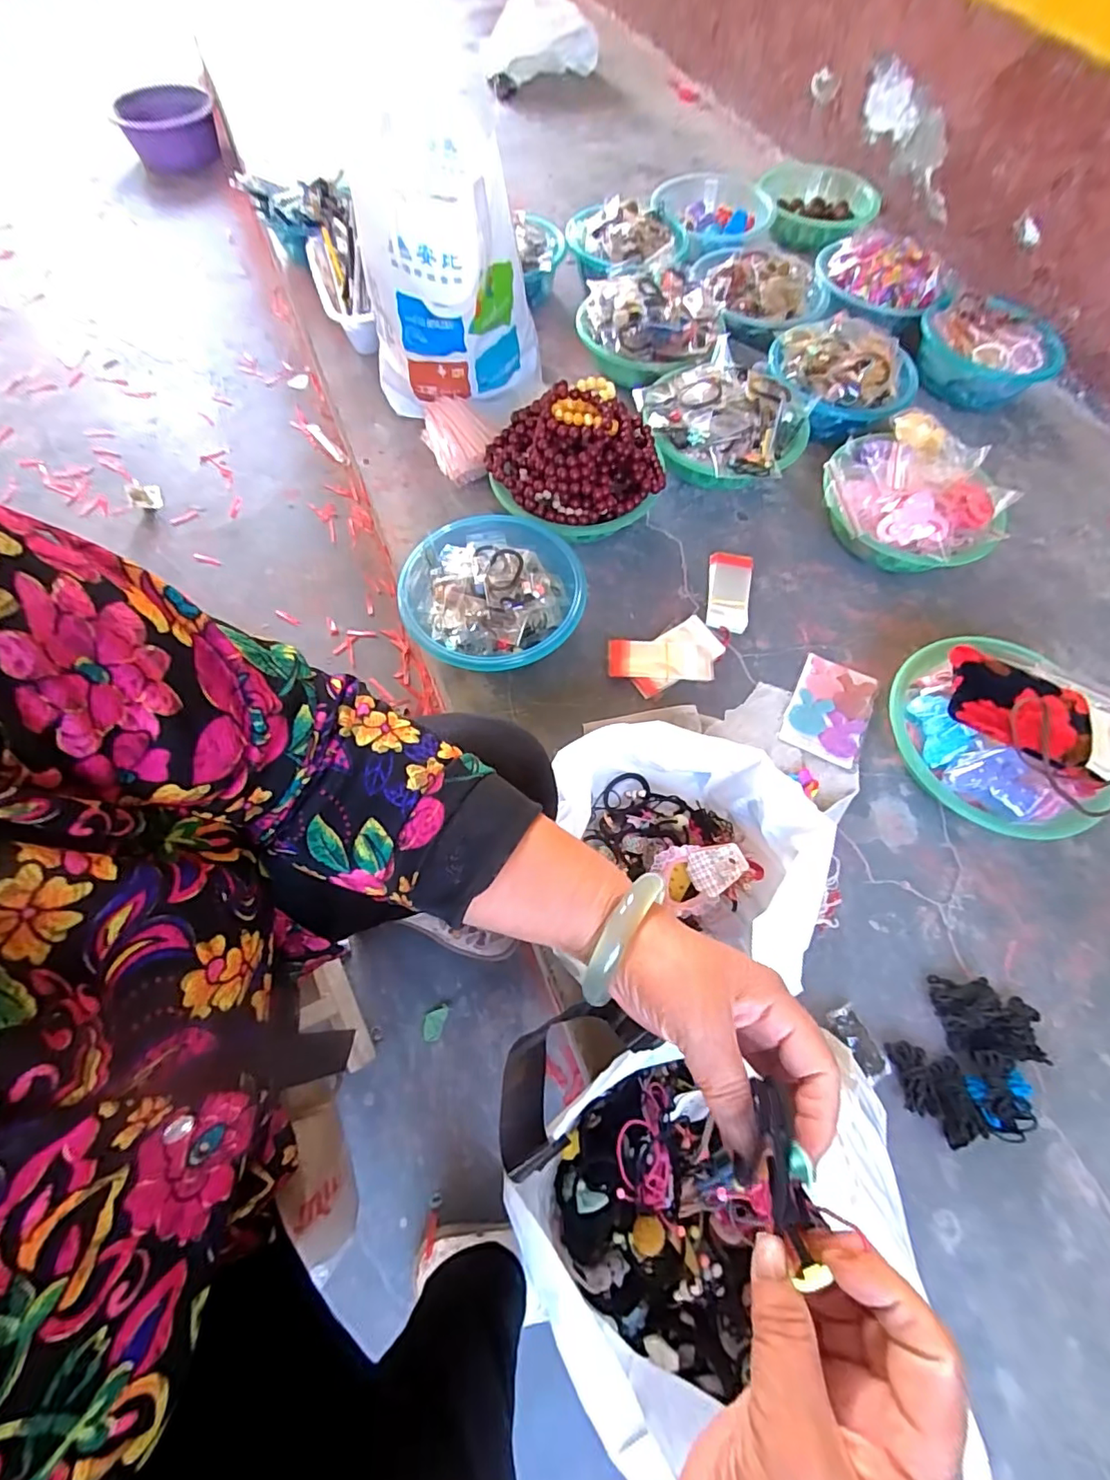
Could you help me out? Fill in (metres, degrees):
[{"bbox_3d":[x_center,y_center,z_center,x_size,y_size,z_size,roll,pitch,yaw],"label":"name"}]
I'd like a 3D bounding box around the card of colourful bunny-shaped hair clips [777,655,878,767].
[{"bbox_3d":[0.343,-0.039,0.690,0.094,0.007,0.136,24,68,8],"label":"card of colourful bunny-shaped hair clips"}]

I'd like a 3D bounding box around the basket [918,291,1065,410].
[{"bbox_3d":[0.710,-0.641,0.922,0.220,0.083,0.162,34,70,12],"label":"basket"}]

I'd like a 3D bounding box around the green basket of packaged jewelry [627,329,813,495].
[{"bbox_3d":[0.245,-0.462,0.821,0.209,0.095,0.237,-41,73,-18],"label":"green basket of packaged jewelry"}]

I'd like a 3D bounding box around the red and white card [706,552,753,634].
[{"bbox_3d":[0.238,-0.204,0.756,0.057,0.012,0.125,11,66,3],"label":"red and white card"}]

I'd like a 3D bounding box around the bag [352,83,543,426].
[{"bbox_3d":[-0.162,-0.617,0.779,0.220,0.277,0.156,20,67,7],"label":"bag"}]

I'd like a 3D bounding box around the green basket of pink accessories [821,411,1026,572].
[{"bbox_3d":[0.490,-0.328,0.767,0.234,0.106,0.230,38,70,15],"label":"green basket of pink accessories"}]

